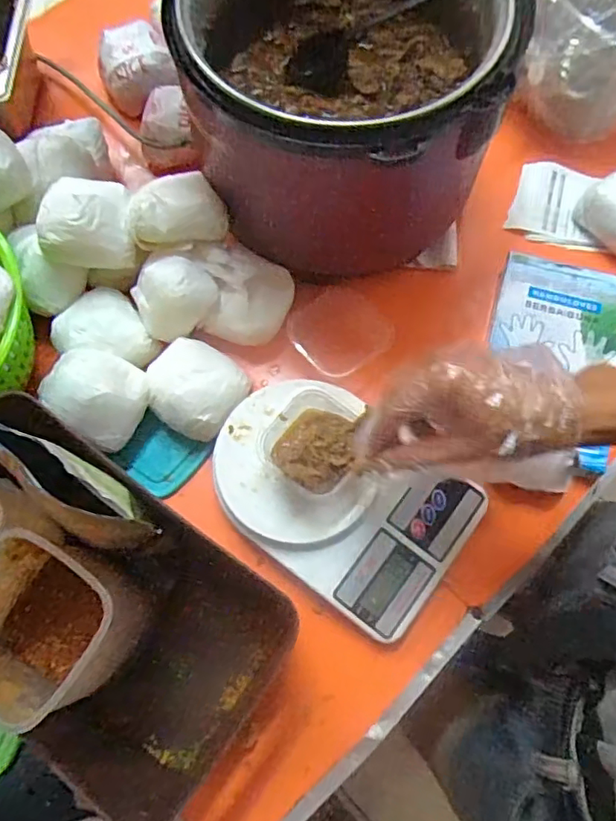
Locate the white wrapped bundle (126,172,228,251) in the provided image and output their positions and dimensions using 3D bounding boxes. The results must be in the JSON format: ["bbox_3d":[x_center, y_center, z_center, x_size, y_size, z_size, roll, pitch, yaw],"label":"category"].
[{"bbox_3d":[-0.115,-0.176,0.524,0.083,0.041,0.063,-16,72,-5],"label":"white wrapped bundle"}]

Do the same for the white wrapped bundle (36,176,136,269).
[{"bbox_3d":[-0.191,-0.167,0.516,0.077,0.047,0.071,-2,71,0],"label":"white wrapped bundle"}]

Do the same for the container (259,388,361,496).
[{"bbox_3d":[0.005,0.021,0.486,0.076,0.030,0.077,36,75,12],"label":"container"}]

